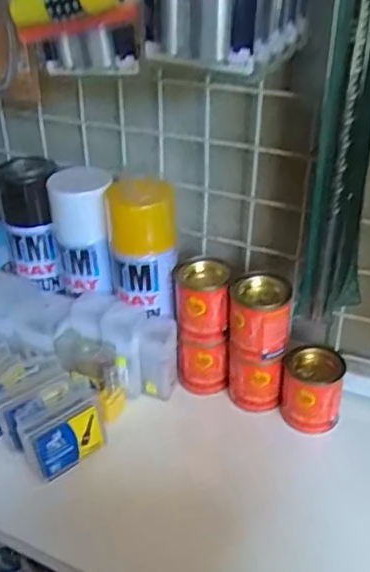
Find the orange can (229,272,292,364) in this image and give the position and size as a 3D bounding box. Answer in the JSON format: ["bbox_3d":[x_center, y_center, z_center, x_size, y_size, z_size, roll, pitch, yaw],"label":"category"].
[{"bbox_3d":[0.069,0.031,0.550,0.055,0.069,0.051,2,31,3],"label":"orange can"}]

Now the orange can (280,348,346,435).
[{"bbox_3d":[0.120,0.101,0.565,0.054,0.072,0.050,0,31,0],"label":"orange can"}]

